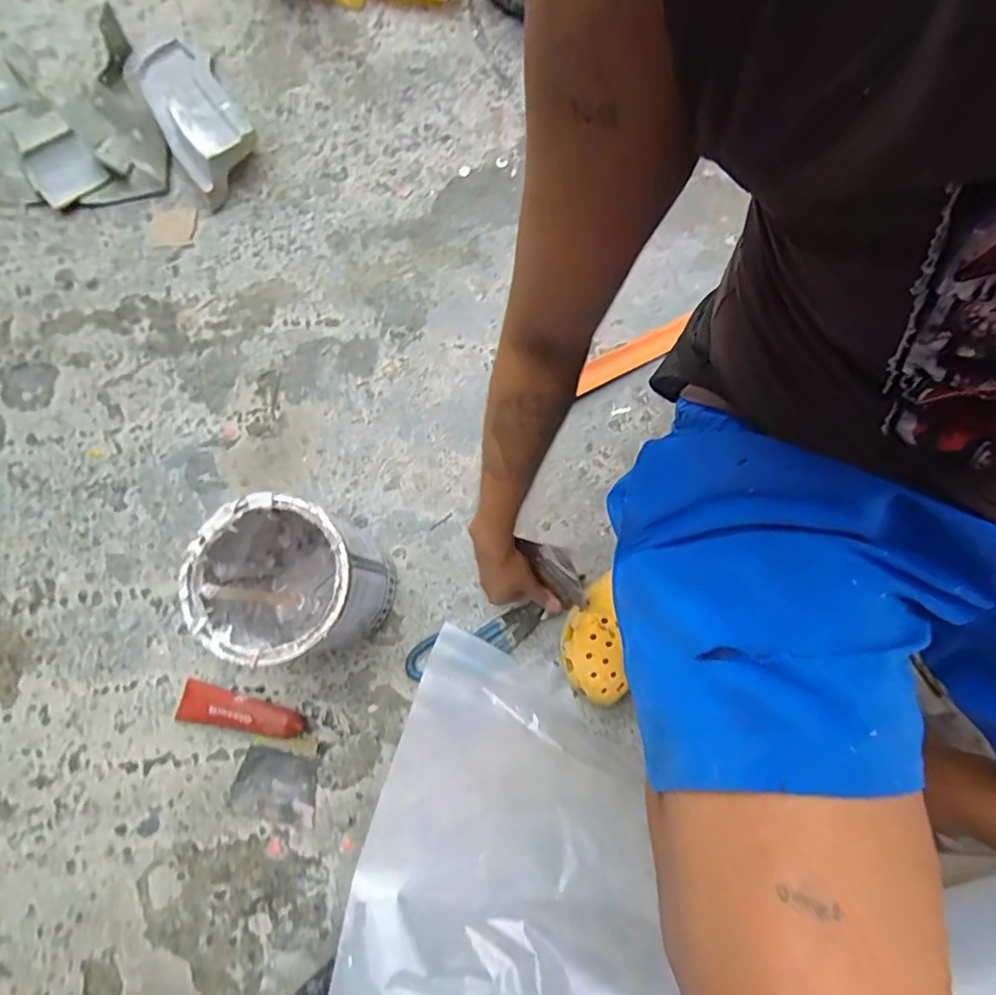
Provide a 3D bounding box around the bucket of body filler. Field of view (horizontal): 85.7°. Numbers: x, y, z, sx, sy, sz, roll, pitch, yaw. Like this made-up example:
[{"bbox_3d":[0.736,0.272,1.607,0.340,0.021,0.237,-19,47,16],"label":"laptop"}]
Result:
[{"bbox_3d":[-0.224,0.096,0.616,0.160,0.207,0.159,0,78,0],"label":"bucket of body filler"}]

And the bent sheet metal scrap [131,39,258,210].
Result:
[{"bbox_3d":[-0.476,-0.607,0.823,0.122,0.085,0.313,-34,80,-7],"label":"bent sheet metal scrap"}]

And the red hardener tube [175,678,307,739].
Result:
[{"bbox_3d":[-0.323,0.270,0.669,0.162,0.029,0.047,12,78,2],"label":"red hardener tube"}]

